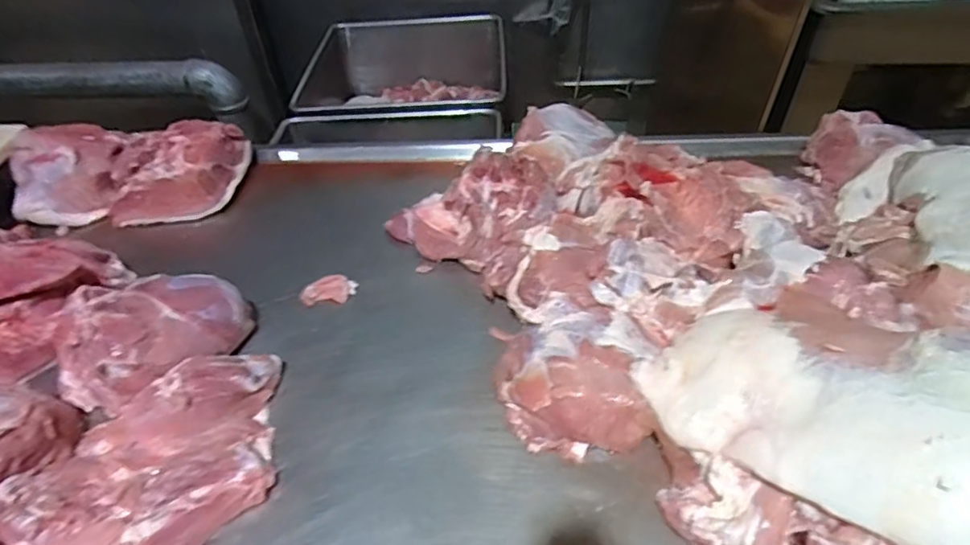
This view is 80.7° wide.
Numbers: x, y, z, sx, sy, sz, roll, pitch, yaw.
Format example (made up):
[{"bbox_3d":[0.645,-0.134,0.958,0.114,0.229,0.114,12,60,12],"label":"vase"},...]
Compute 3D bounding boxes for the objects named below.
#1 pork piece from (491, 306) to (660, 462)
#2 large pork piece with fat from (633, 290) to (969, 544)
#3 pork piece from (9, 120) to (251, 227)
[{"bbox_3d":[0.113,0.132,0.742,0.199,0.084,0.194,-4,43,0],"label":"pork piece"},{"bbox_3d":[0.375,0.116,0.604,0.270,0.125,0.340,-33,51,-27],"label":"large pork piece with fat"},{"bbox_3d":[-0.675,-0.196,1.084,0.386,0.128,0.188,0,44,3],"label":"pork piece"}]

